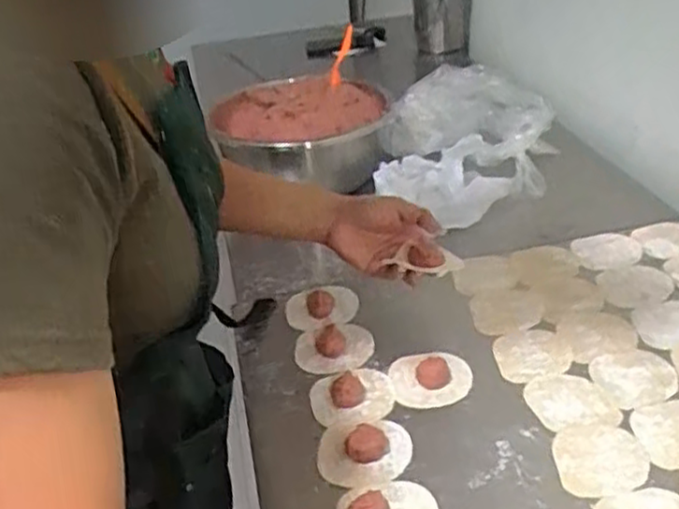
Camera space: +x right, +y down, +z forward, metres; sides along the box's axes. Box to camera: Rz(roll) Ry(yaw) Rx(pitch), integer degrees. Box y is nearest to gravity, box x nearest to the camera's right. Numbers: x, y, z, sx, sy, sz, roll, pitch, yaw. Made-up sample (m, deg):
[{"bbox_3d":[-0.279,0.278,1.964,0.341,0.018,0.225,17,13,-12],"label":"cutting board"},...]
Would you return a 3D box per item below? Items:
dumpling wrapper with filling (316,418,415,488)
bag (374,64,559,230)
[{"bbox_3d":[0.023,0.178,0.655,0.083,0.017,0.068,-6,32,-1],"label":"dumpling wrapper with filling"},{"bbox_3d":[0.183,-0.159,1.035,0.224,0.138,0.348,3,33,13],"label":"bag"}]

